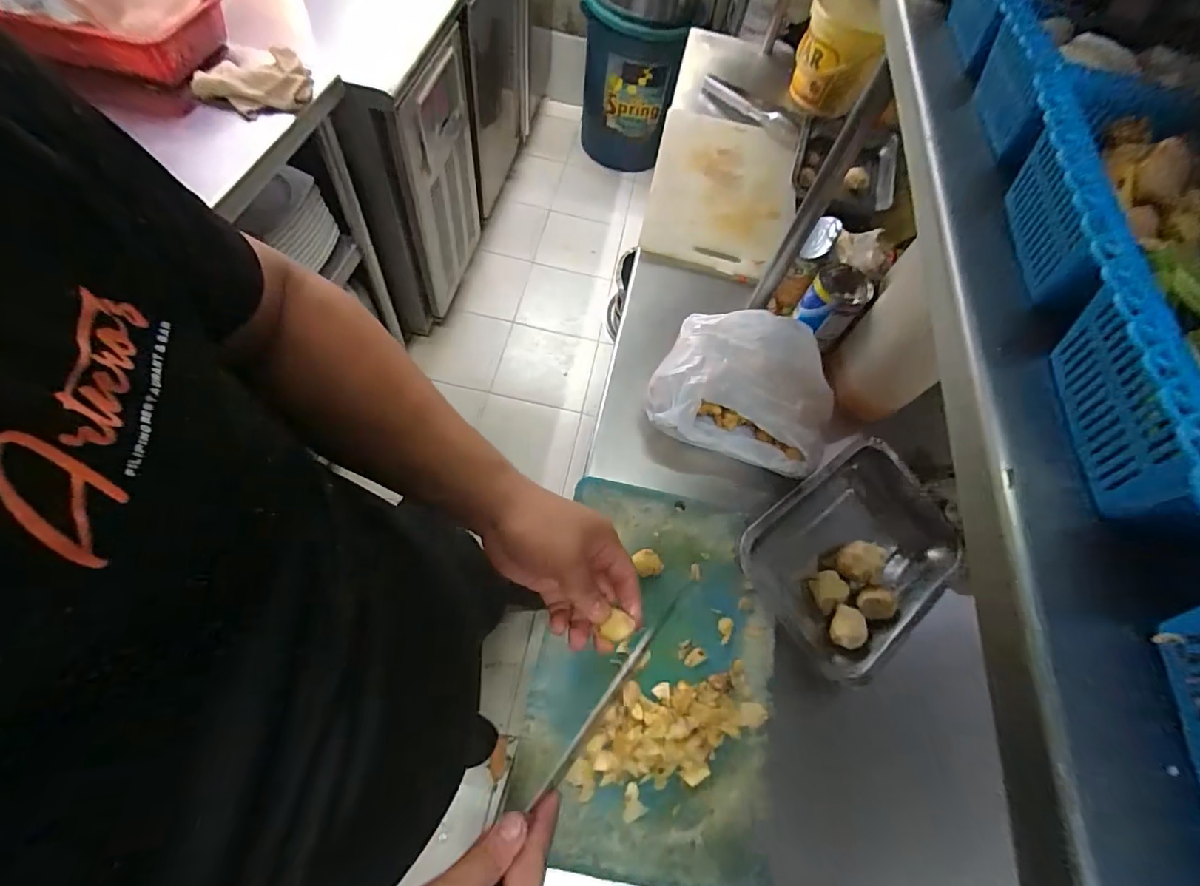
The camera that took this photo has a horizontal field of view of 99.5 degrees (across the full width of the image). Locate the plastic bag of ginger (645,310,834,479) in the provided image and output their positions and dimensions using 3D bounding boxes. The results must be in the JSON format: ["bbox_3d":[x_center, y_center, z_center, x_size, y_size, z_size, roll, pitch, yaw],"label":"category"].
[{"bbox_3d":[0.179,-0.074,0.633,0.220,0.084,0.188,15,62,1],"label":"plastic bag of ginger"}]

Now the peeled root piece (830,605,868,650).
[{"bbox_3d":[0.262,0.193,0.534,0.032,0.024,0.042,31,63,8],"label":"peeled root piece"}]

